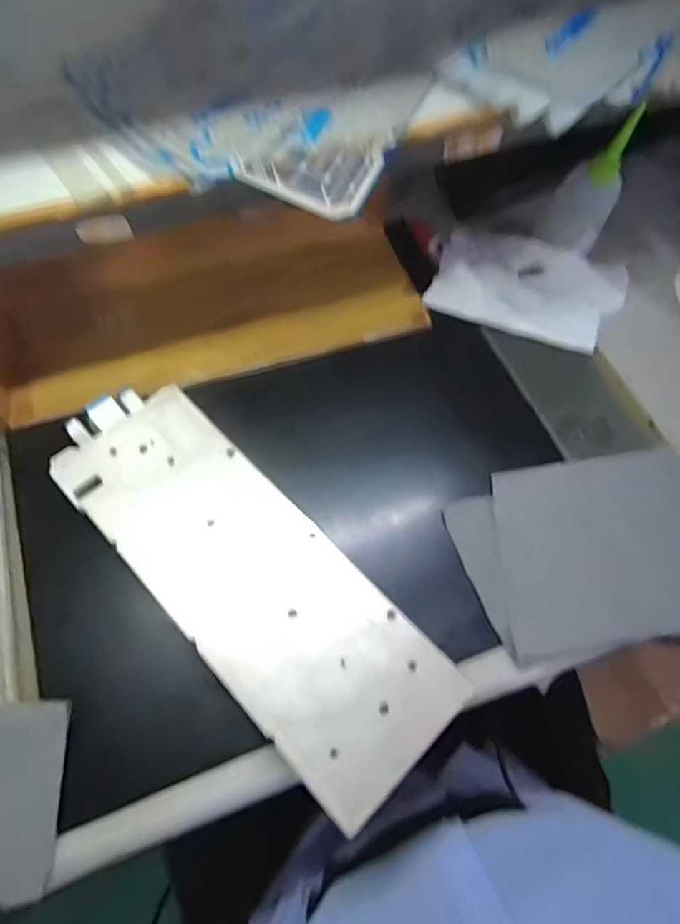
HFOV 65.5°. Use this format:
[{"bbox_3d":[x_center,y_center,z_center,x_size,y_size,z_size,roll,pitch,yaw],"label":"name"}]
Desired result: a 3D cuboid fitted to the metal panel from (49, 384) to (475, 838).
[{"bbox_3d":[-0.070,0.082,0.401,0.123,0.007,0.345,-40,70,-21],"label":"metal panel"}]

